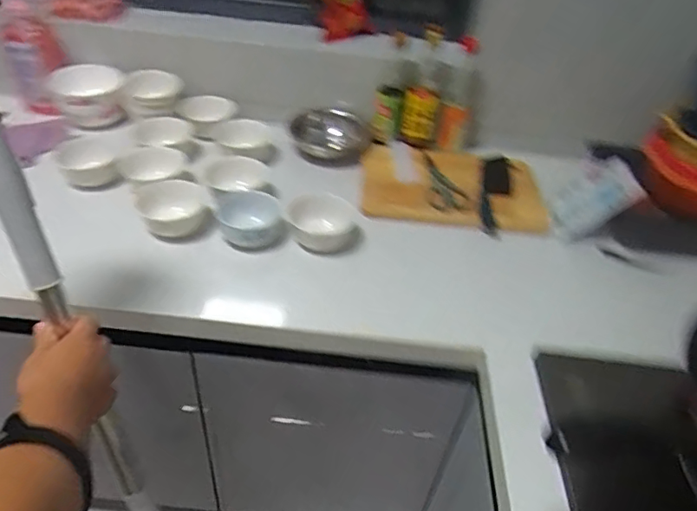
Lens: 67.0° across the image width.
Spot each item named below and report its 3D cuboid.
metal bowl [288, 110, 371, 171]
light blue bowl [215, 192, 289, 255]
[{"bbox_3d":[-0.044,-0.245,1.101,0.161,0.064,0.161,8,41,1],"label":"metal bowl"},{"bbox_3d":[-0.162,-0.060,0.882,0.106,0.052,0.115,-9,44,-17],"label":"light blue bowl"}]

